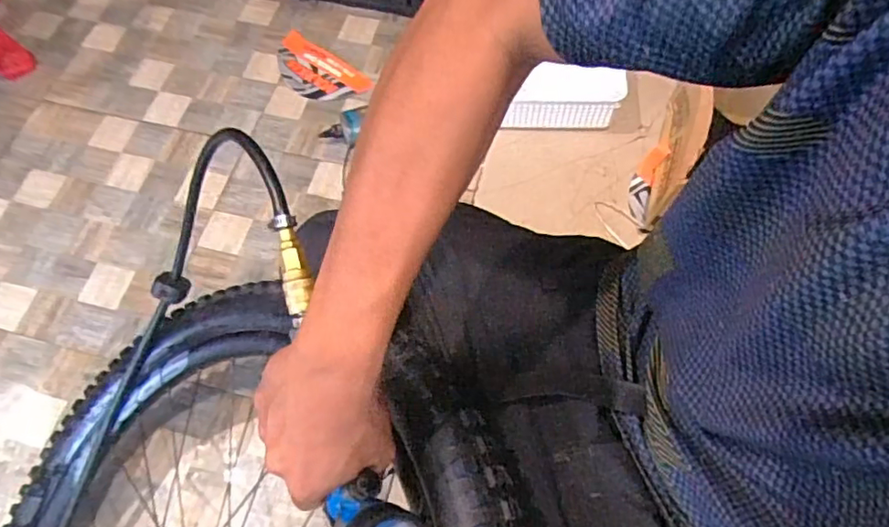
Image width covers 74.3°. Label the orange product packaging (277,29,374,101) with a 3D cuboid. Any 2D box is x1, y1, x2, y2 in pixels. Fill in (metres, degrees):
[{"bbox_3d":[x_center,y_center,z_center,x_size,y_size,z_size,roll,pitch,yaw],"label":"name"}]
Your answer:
[{"bbox_3d":[-0.235,-0.348,1.064,0.201,0.007,0.106,37,71,17],"label":"orange product packaging"}]

